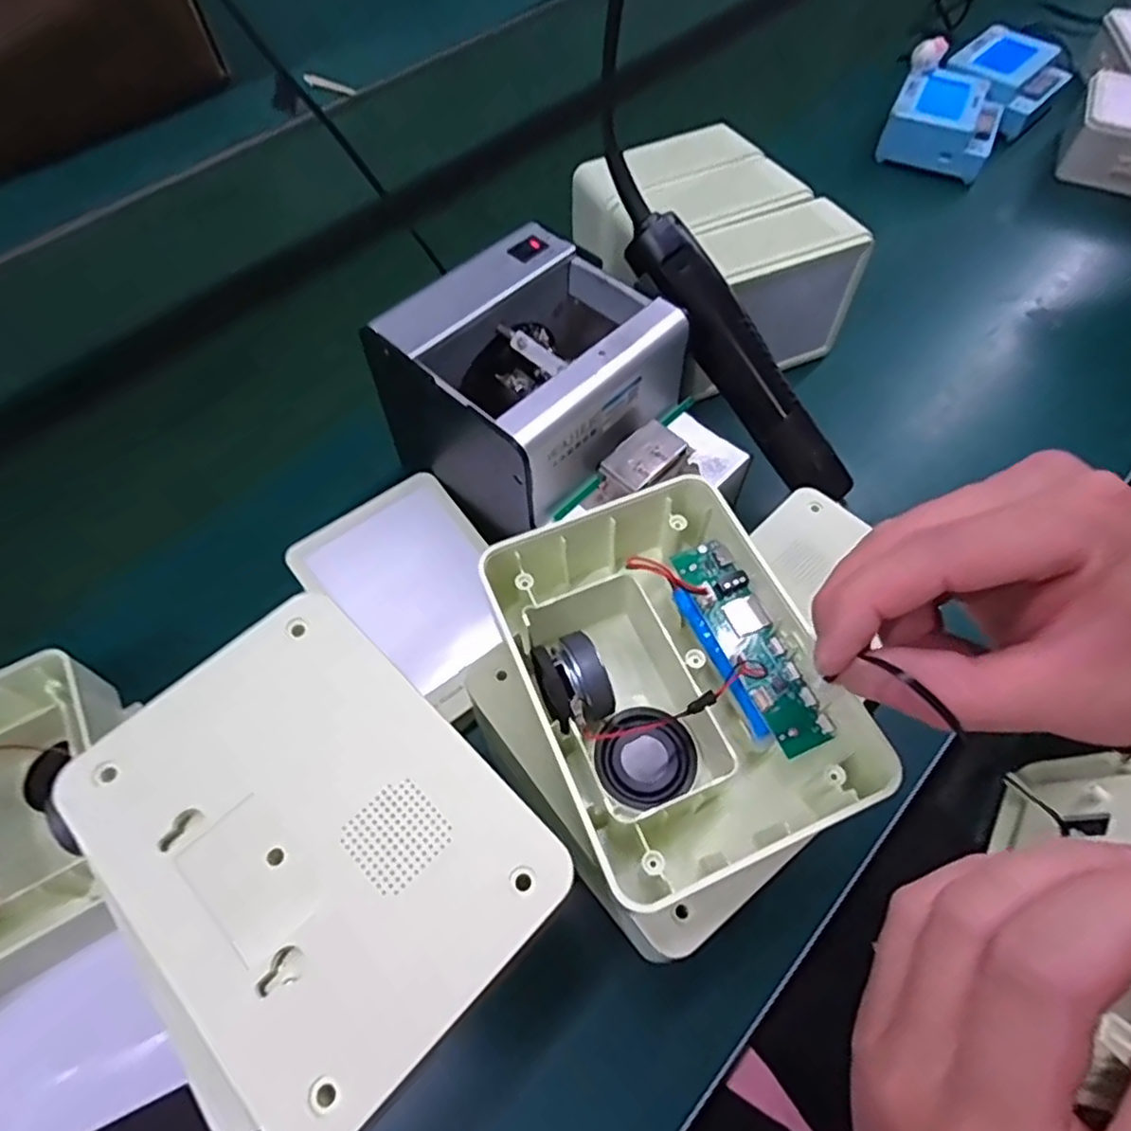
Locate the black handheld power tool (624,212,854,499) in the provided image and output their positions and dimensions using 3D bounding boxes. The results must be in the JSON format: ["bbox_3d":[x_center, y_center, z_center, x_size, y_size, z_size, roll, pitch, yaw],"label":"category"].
[{"bbox_3d":[0.106,-0.119,0.409,0.032,0.029,0.193,-44,103,-21],"label":"black handheld power tool"}]

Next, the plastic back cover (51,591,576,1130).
[{"bbox_3d":[-0.079,0.080,0.209,0.137,0.010,0.100,40,68,22],"label":"plastic back cover"}]

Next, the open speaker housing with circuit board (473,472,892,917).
[{"bbox_3d":[0.039,0.043,0.269,0.104,0.050,0.148,-23,61,-12],"label":"open speaker housing with circuit board"}]

